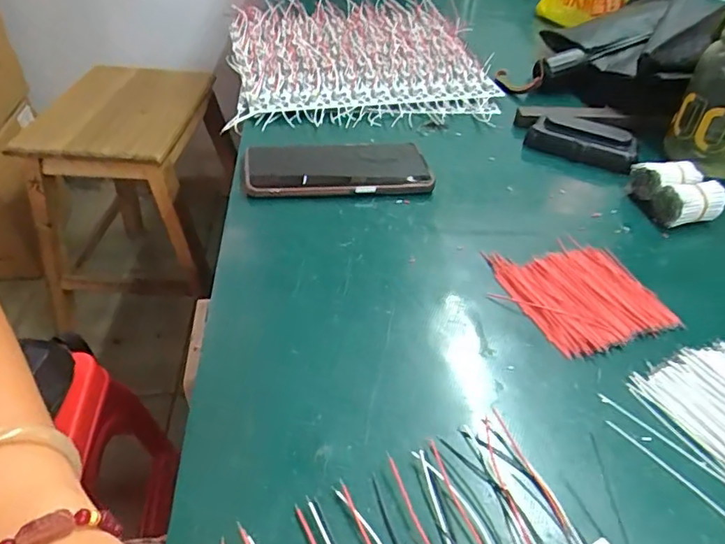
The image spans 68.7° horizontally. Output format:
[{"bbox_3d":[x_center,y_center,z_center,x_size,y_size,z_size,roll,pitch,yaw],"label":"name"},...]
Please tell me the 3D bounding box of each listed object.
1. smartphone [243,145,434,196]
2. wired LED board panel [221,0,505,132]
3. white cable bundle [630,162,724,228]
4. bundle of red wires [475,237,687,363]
[{"bbox_3d":[-0.022,-0.092,0.477,0.161,0.018,0.067,-3,43,-10],"label":"smartphone"},{"bbox_3d":[-0.009,-0.277,0.676,0.309,0.038,0.323,-2,43,-9],"label":"wired LED board panel"},{"bbox_3d":[0.275,-0.071,0.466,0.048,0.037,0.065,-3,43,-10],"label":"white cable bundle"},{"bbox_3d":[0.155,0.013,0.384,0.099,0.012,0.101,-12,45,-19],"label":"bundle of red wires"}]

